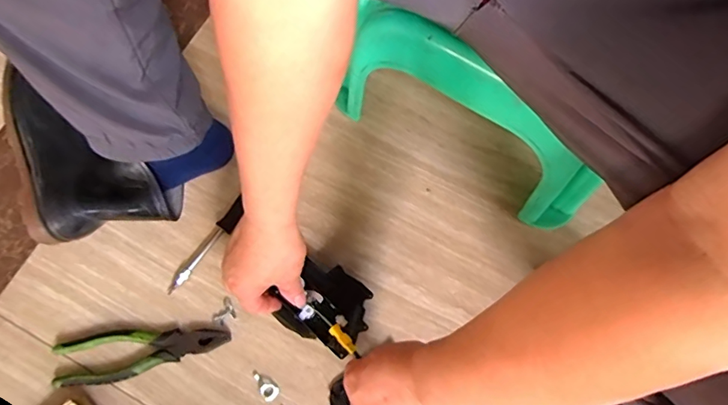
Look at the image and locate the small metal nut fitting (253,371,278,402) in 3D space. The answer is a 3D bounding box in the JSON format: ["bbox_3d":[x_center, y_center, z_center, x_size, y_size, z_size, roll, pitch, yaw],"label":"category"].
[{"bbox_3d":[-0.114,0.209,0.548,0.038,0.006,0.018,44,77,12],"label":"small metal nut fitting"}]

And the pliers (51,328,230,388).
[{"bbox_3d":[-0.255,0.174,0.554,0.191,0.015,0.056,-7,72,-3],"label":"pliers"}]

